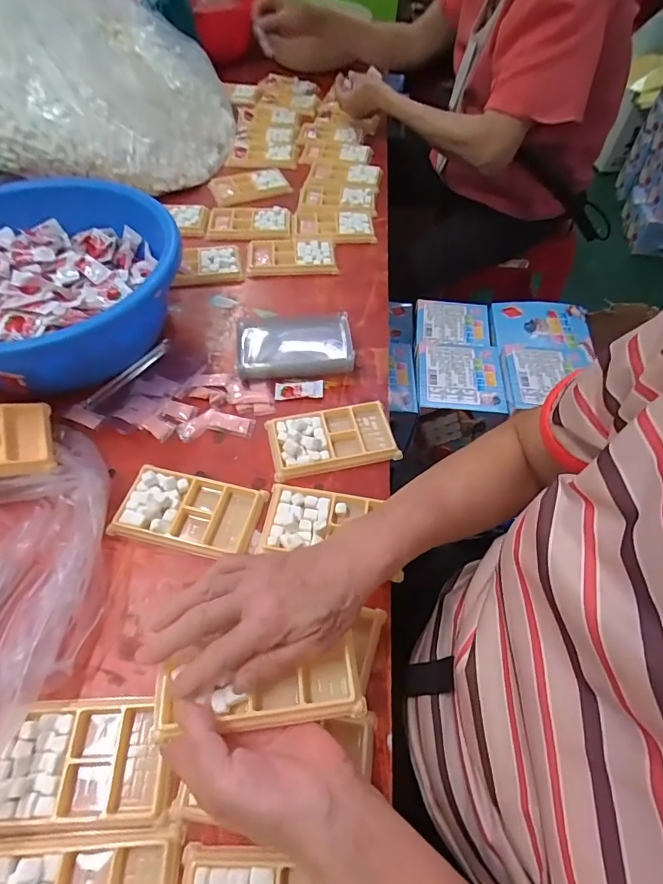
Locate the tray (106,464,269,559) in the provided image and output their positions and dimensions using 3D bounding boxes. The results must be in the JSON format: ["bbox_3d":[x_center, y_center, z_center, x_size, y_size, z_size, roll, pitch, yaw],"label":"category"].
[{"bbox_3d":[-0.140,0.065,0.438,0.132,0.020,0.078,13,56,7],"label":"tray"}]

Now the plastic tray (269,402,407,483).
[{"bbox_3d":[0.003,-0.006,0.494,0.139,0.015,0.077,-11,57,-9],"label":"plastic tray"}]

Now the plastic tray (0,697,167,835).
[{"bbox_3d":[-0.184,0.234,0.328,0.124,0.016,0.078,-1,55,-3],"label":"plastic tray"}]

